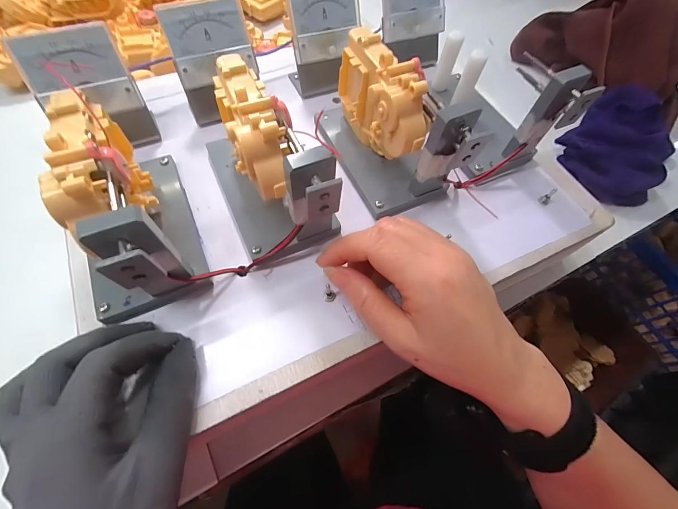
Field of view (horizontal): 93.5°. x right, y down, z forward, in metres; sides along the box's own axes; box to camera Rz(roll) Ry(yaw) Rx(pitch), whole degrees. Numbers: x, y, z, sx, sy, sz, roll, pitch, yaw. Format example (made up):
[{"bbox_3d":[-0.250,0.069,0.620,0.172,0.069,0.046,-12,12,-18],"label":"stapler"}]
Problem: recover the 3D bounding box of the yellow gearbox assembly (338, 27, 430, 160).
[{"bbox_3d":[0.032,-0.116,0.236,0.042,0.057,0.097,-14,63,-10],"label":"yellow gearbox assembly"}]

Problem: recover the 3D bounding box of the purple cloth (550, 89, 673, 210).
[{"bbox_3d":[0.326,-0.124,0.365,0.126,0.055,0.114,-37,70,-20],"label":"purple cloth"}]

